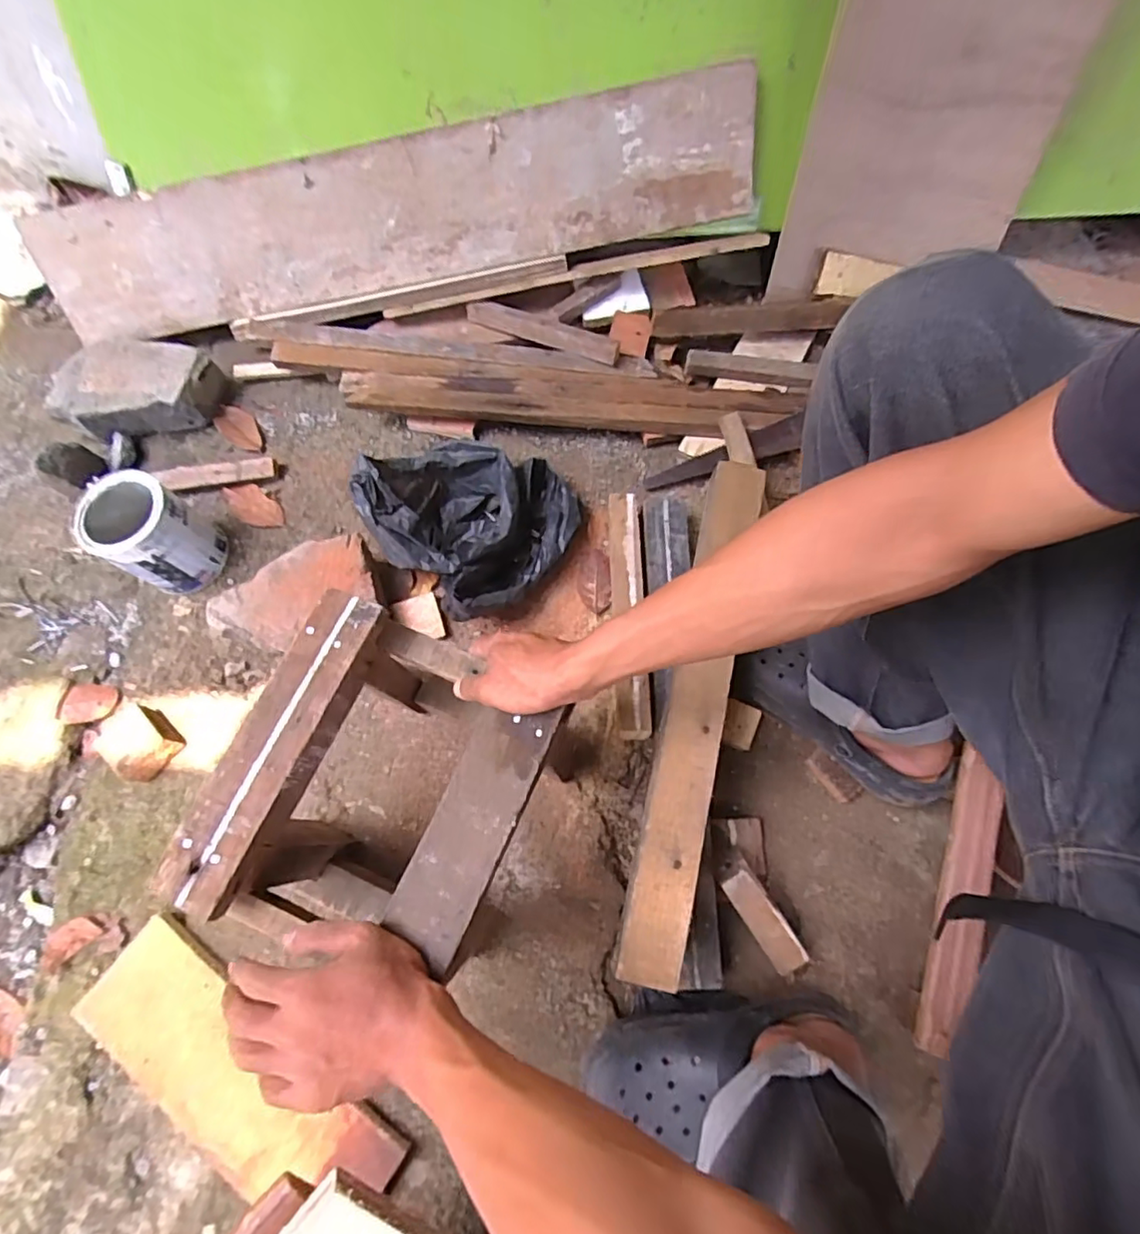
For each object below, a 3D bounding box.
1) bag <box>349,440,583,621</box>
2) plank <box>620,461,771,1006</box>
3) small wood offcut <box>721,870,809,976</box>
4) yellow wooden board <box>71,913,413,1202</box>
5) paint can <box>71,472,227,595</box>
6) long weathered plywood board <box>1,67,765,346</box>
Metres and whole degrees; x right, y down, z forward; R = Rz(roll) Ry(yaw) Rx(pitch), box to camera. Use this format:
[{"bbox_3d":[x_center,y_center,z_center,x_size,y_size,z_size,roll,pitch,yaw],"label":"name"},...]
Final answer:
[{"bbox_3d":[-0.120,-0.134,0.759,0.227,0.126,0.229,39,75,14],"label":"bag"},{"bbox_3d":[0.131,0.076,0.609,0.059,0.031,0.532,13,71,6],"label":"plank"},{"bbox_3d":[0.202,0.319,0.623,0.035,0.021,0.116,-35,92,-11],"label":"small wood offcut"},{"bbox_3d":[-0.330,0.454,0.593,0.346,0.026,0.116,33,74,12],"label":"yellow wooden board"},{"bbox_3d":[-0.528,-0.109,0.757,0.107,0.132,0.130,-43,74,-13],"label":"paint can"},{"bbox_3d":[-0.247,-0.568,0.848,0.996,0.161,0.025,-10,38,3],"label":"long weathered plywood board"}]

